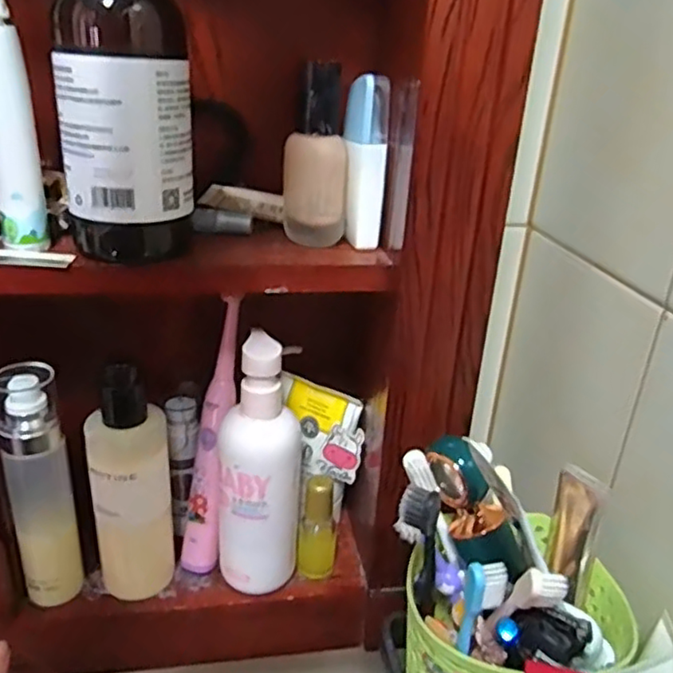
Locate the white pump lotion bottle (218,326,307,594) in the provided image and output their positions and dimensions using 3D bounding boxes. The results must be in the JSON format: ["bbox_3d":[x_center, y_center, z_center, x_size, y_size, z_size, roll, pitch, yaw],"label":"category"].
[{"bbox_3d":[-0.054,0.090,0.444,0.059,0.180,0.058,9,26,11],"label":"white pump lotion bottle"}]

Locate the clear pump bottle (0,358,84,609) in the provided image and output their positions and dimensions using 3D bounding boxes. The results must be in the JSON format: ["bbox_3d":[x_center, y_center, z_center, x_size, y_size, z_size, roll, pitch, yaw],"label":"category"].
[{"bbox_3d":[-0.195,0.100,0.421,0.037,0.172,0.031,-9,28,-26],"label":"clear pump bottle"}]

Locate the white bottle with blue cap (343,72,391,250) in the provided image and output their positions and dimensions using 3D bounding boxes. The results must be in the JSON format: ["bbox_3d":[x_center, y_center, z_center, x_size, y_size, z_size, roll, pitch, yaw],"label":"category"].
[{"bbox_3d":[0.017,-0.106,0.392,0.025,0.099,0.019,3,25,-3],"label":"white bottle with blue cap"}]

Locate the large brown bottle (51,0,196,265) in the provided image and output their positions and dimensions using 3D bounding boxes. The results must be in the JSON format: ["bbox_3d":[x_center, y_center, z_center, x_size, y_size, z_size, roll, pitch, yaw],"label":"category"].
[{"bbox_3d":[-0.117,-0.125,0.343,0.064,0.166,0.051,16,28,24],"label":"large brown bottle"}]

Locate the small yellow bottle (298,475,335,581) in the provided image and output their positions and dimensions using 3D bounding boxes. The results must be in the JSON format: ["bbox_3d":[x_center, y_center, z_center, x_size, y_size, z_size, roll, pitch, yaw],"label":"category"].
[{"bbox_3d":[-0.014,0.142,0.474,0.026,0.077,0.021,5,25,2],"label":"small yellow bottle"}]

